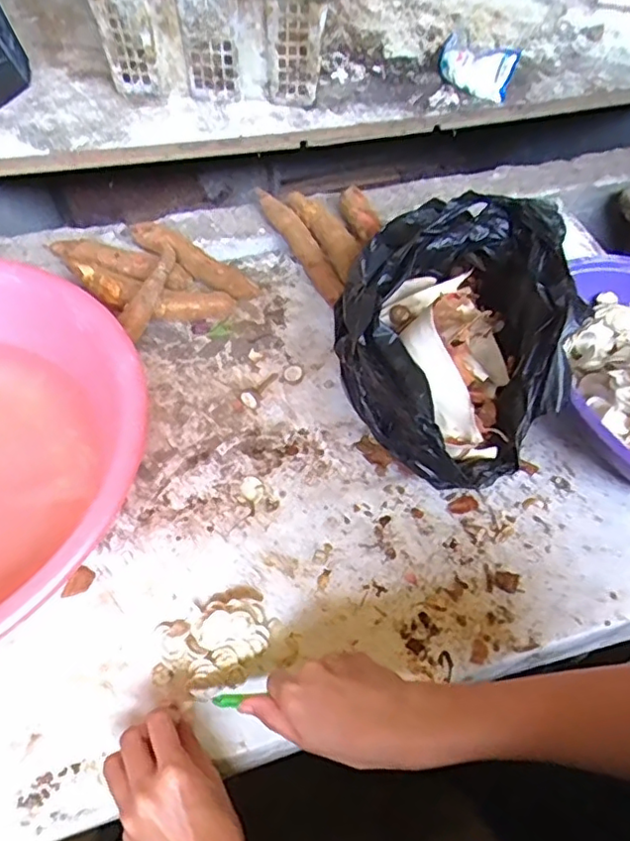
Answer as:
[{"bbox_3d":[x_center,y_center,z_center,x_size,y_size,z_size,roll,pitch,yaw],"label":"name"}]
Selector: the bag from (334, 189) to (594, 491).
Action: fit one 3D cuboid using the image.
[{"bbox_3d":[0.134,-0.088,0.601,0.212,0.140,0.303,15,56,8],"label":"bag"}]

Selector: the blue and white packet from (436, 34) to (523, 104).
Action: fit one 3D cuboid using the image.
[{"bbox_3d":[0.248,-0.548,0.940,0.127,0.062,0.049,27,58,16],"label":"blue and white packet"}]

